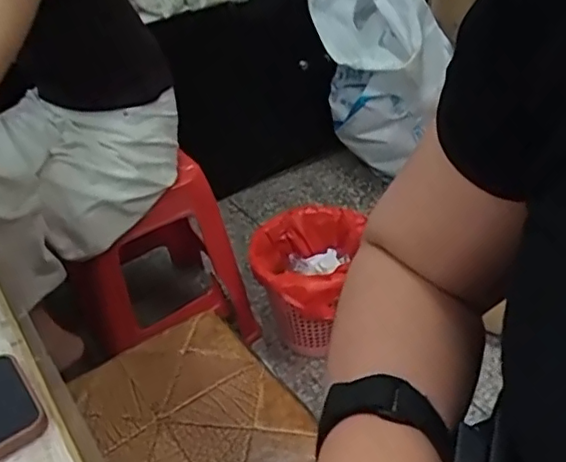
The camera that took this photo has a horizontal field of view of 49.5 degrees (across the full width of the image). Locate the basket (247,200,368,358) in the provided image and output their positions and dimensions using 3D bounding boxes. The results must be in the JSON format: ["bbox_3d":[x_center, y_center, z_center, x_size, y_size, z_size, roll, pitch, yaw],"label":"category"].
[{"bbox_3d":[0.058,0.133,1.391,0.244,0.263,0.276,15,43,25],"label":"basket"}]

